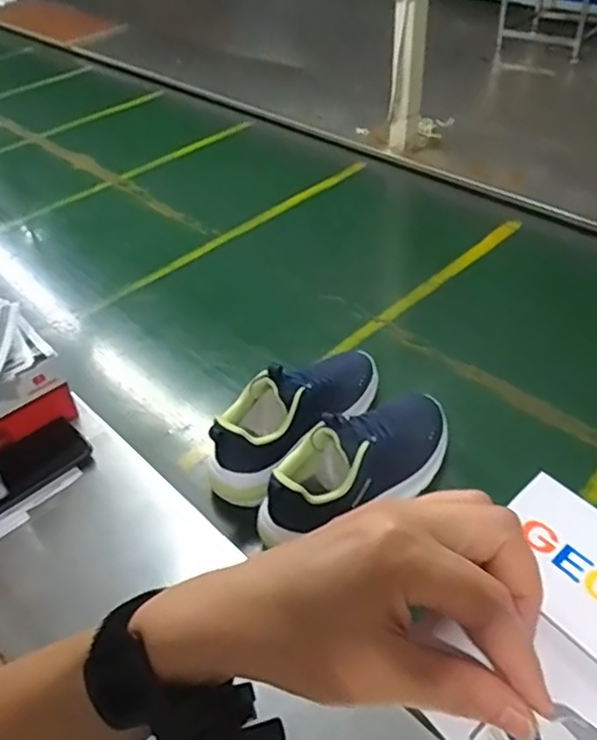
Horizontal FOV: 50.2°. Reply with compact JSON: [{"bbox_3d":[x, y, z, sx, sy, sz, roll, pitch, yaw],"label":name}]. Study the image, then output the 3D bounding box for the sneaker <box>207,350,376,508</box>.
[{"bbox_3d":[0.002,0.040,0.710,0.085,0.109,0.245,29,53,32],"label":"sneaker"}]

